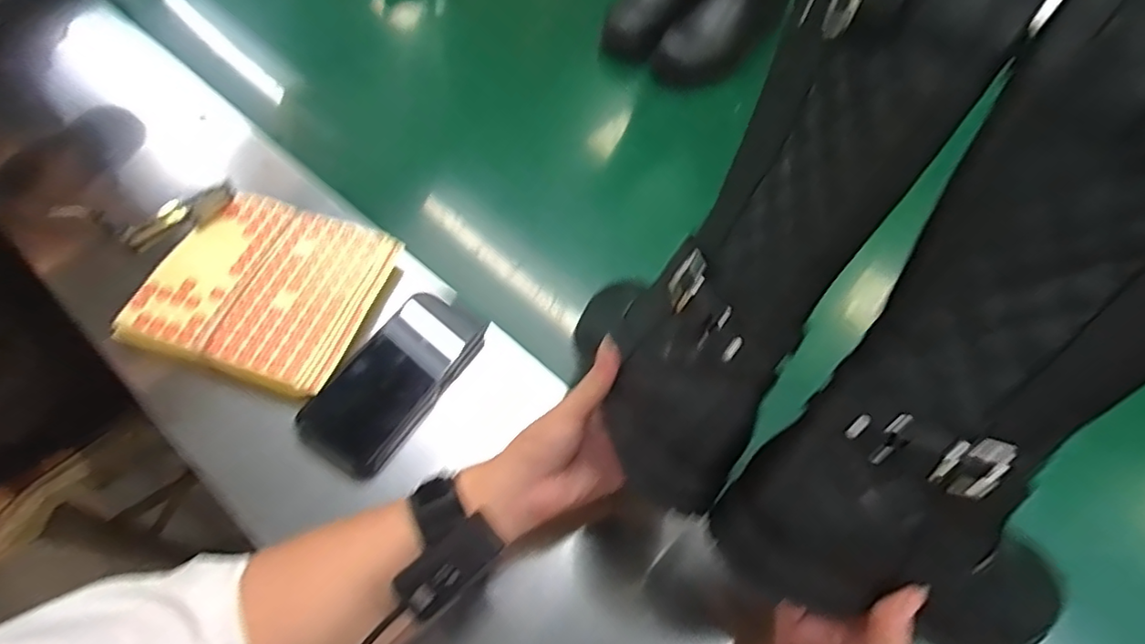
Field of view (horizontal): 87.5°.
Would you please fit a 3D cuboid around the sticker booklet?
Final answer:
[{"bbox_3d":[-0.267,-0.028,0.529,0.183,0.031,0.165,14,60,6],"label":"sticker booklet"}]

